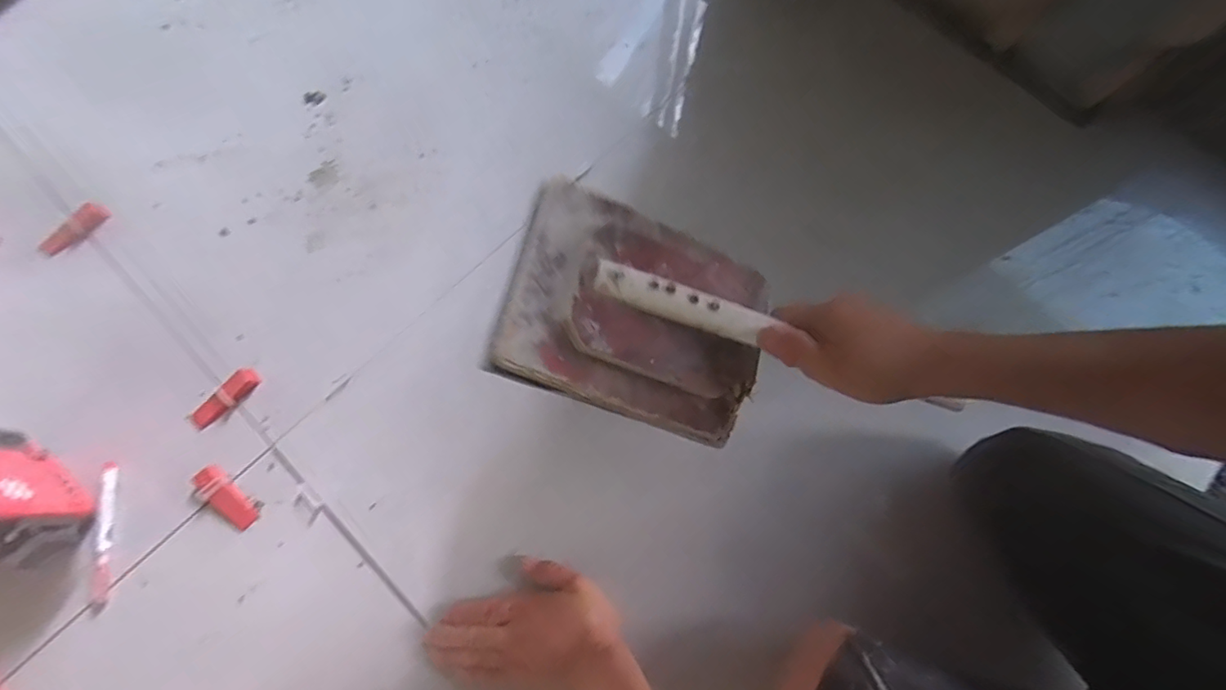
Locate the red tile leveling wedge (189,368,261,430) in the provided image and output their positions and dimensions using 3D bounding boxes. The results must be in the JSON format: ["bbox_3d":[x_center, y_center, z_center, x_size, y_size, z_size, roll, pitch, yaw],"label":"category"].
[{"bbox_3d":[-0.410,0.057,0.555,0.022,0.013,0.074,42,78,9],"label":"red tile leveling wedge"}]

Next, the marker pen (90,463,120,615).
[{"bbox_3d":[-0.497,0.186,0.514,0.014,0.009,0.138,-8,76,-4],"label":"marker pen"}]

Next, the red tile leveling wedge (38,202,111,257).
[{"bbox_3d":[-0.618,-0.132,0.600,0.080,0.013,0.023,-42,80,-12],"label":"red tile leveling wedge"}]

